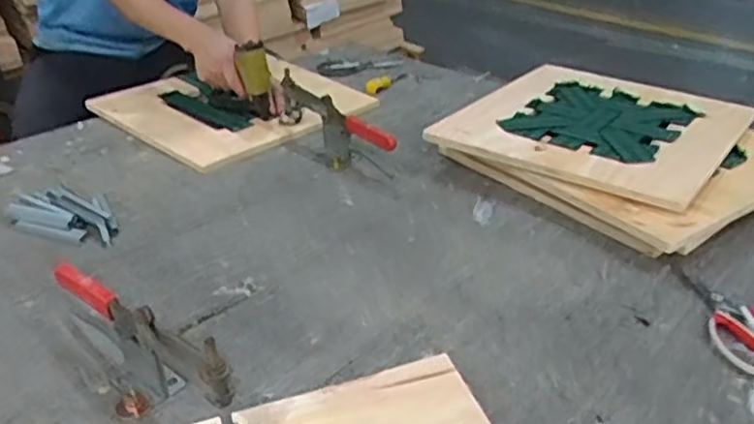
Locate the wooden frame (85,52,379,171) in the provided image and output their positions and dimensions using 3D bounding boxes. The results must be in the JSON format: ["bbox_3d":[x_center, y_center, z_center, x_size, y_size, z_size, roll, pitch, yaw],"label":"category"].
[{"bbox_3d":[-0.280,-0.224,1.300,0.430,0.028,0.430,25,39,35],"label":"wooden frame"}]

